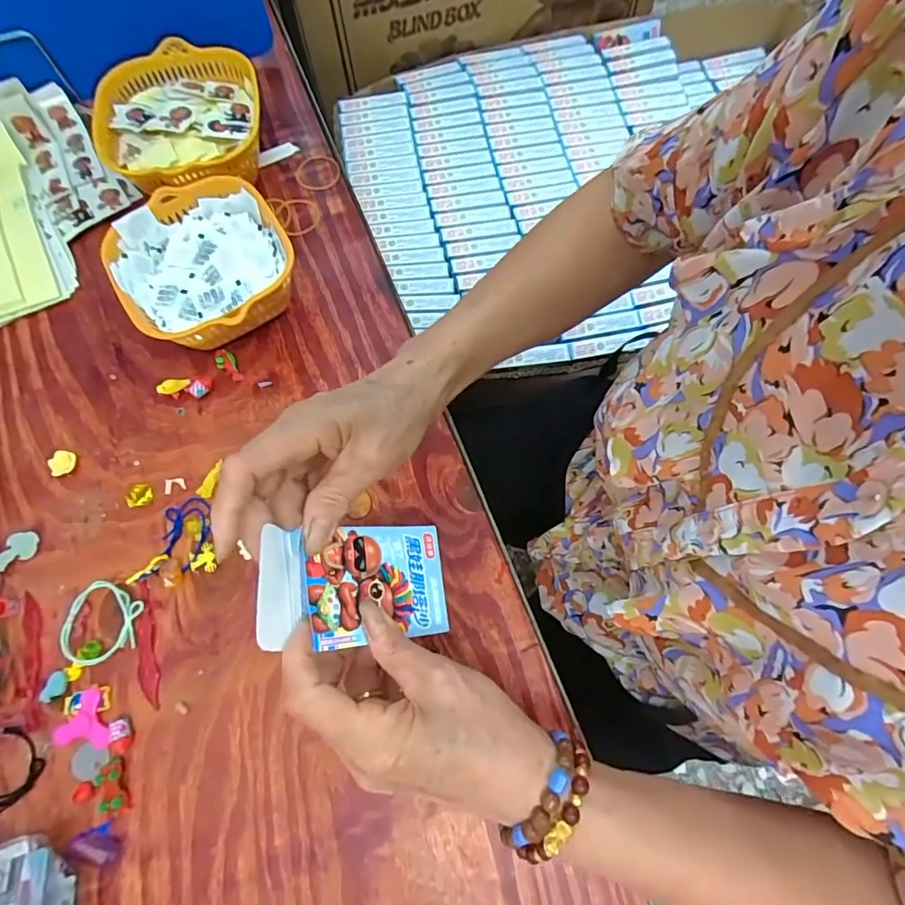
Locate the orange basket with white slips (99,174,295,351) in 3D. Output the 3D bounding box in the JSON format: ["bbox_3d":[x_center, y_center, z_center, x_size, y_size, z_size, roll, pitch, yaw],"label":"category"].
[{"bbox_3d":[-0.205,-0.151,0.436,0.135,0.066,0.145,-26,73,-7],"label":"orange basket with white slips"}]

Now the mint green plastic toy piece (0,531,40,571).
[{"bbox_3d":[-0.339,0.074,0.394,0.032,0.004,0.023,-26,81,-25],"label":"mint green plastic toy piece"}]

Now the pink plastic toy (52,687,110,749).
[{"bbox_3d":[-0.258,0.191,0.353,0.037,0.008,0.039,-33,74,-10],"label":"pink plastic toy"}]

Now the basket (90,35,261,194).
[{"bbox_3d":[-0.254,-0.300,0.486,0.149,0.066,0.152,-6,71,-1],"label":"basket"}]

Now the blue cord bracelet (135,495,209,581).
[{"bbox_3d":[-0.210,0.066,0.392,0.039,0.008,0.066,9,66,2],"label":"blue cord bracelet"}]

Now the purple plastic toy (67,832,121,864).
[{"bbox_3d":[-0.232,0.256,0.330,0.029,0.010,0.014,12,72,4],"label":"purple plastic toy"}]

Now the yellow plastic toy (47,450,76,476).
[{"bbox_3d":[-0.321,0.009,0.417,0.017,0.010,0.022,20,72,7],"label":"yellow plastic toy"}]

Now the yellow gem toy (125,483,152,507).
[{"bbox_3d":[-0.252,0.034,0.406,0.017,0.011,0.017,-13,72,-5],"label":"yellow gem toy"}]

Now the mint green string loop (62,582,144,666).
[{"bbox_3d":[-0.257,0.123,0.371,0.052,0.014,0.058,-2,71,-1],"label":"mint green string loop"}]

